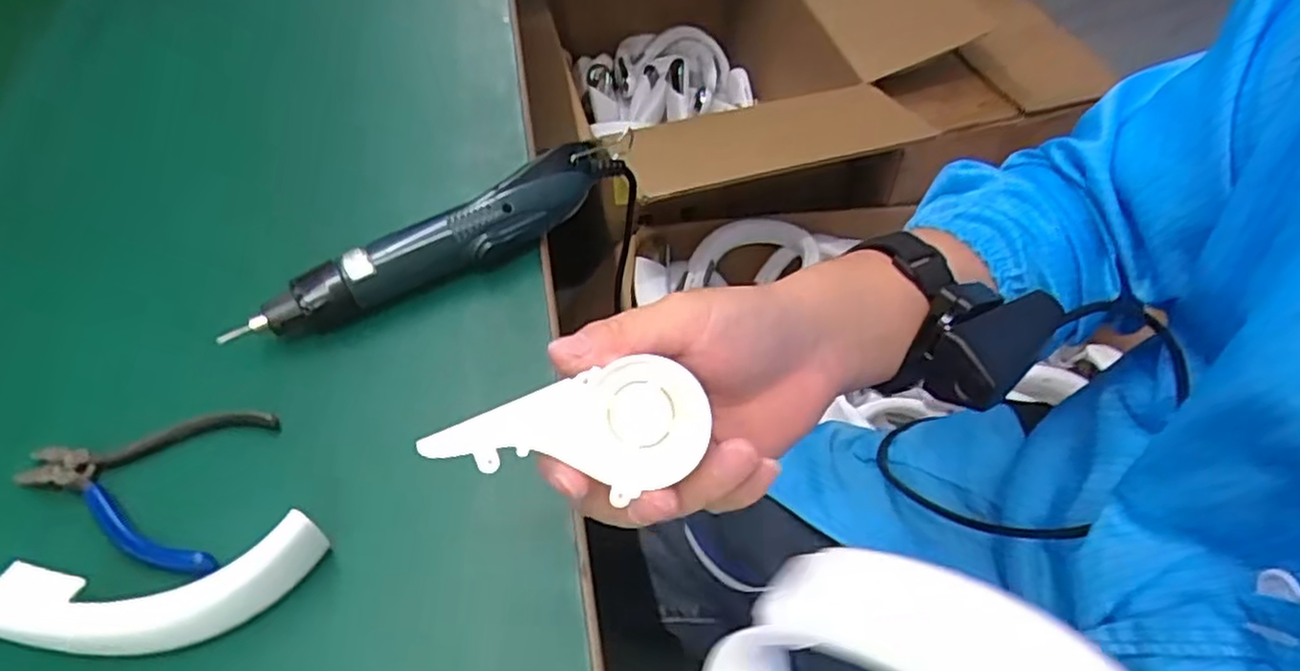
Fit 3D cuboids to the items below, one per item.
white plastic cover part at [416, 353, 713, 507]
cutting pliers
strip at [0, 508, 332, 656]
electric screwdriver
[{"bbox_3d":[-0.029,0.028,0.253,0.089,0.025,0.047,-2,50,-11],"label":"white plastic cover part"},{"bbox_3d":[-0.247,0.070,0.356,0.110,0.011,0.080,2,51,6],"label":"cutting pliers"},{"bbox_3d":[-0.221,0.109,0.308,0.163,0.045,0.047,-7,53,-3],"label":"strip"},{"bbox_3d":[-0.119,-0.051,0.428,0.236,0.038,0.041,-31,59,-21],"label":"electric screwdriver"}]

